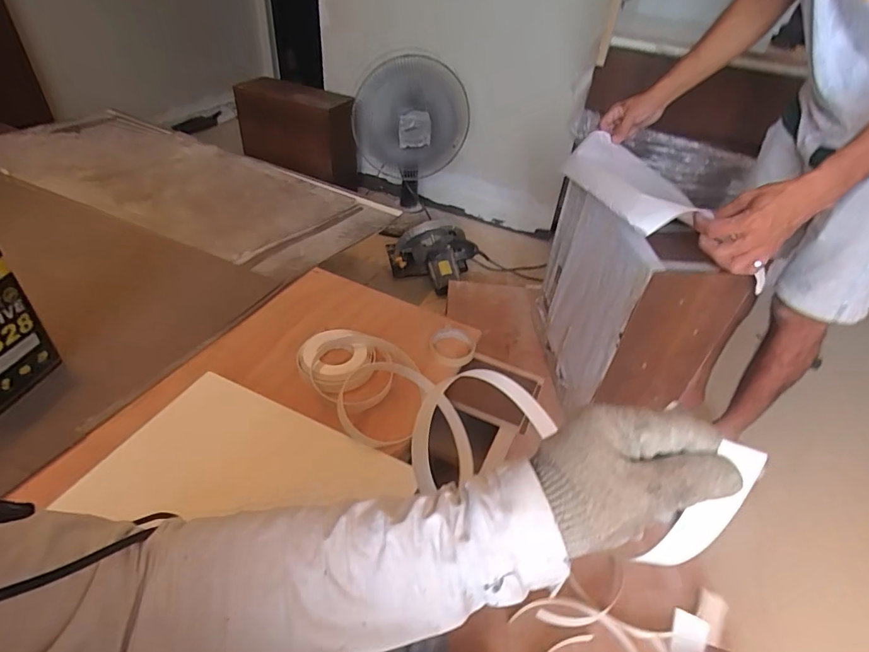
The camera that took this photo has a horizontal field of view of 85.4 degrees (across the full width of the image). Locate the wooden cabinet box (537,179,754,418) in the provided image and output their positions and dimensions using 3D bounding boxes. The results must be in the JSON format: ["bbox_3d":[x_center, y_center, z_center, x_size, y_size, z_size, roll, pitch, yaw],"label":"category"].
[{"bbox_3d":[0.383,-0.073,1.006,0.180,0.378,0.399,0,40,-8],"label":"wooden cabinet box"}]

